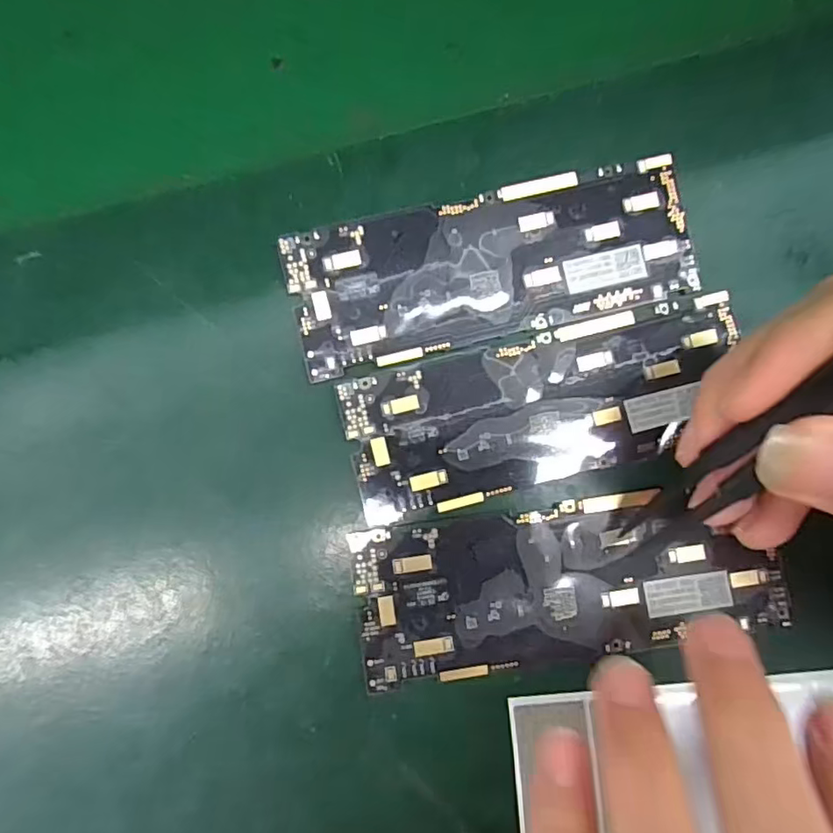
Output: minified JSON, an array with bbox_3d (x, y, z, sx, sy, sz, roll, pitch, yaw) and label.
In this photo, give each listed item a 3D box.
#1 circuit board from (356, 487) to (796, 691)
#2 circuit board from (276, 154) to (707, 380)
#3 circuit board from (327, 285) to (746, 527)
[{"bbox_3d":[0.044,0.049,0.166,0.122,0.004,0.045,-8,83,-3],"label":"circuit board"},{"bbox_3d":[0.024,-0.046,0.175,0.122,0.004,0.044,-14,83,-4],"label":"circuit board"},{"bbox_3d":[0.040,-0.003,0.172,0.119,0.004,0.047,-12,86,-3],"label":"circuit board"}]

